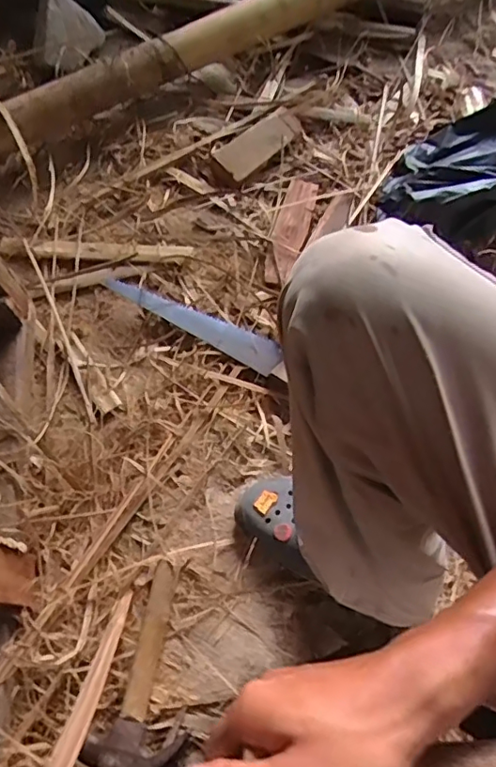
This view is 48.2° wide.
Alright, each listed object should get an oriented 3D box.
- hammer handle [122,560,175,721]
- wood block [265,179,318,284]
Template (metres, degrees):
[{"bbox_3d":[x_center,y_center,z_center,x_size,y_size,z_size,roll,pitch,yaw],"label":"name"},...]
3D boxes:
[{"bbox_3d":[-0.110,0.293,0.643,0.024,0.030,0.161,8,67,5],"label":"hammer handle"},{"bbox_3d":[0.068,-0.248,0.892,0.051,0.020,0.198,14,67,8],"label":"wood block"}]

